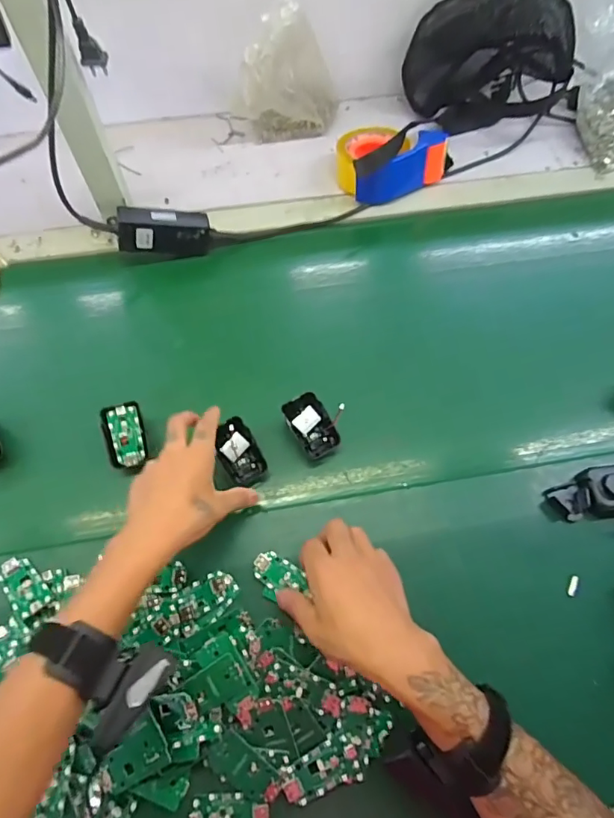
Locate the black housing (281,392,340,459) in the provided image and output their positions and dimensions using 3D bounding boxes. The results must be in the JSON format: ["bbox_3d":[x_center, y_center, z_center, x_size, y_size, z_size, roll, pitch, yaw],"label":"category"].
[{"bbox_3d":[0.005,0.019,0.534,0.042,0.035,0.065,-30,69,-13],"label":"black housing"}]

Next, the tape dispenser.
[{"bbox_3d":[0.120,-0.371,0.711,0.158,0.072,0.115,-26,66,-13],"label":"tape dispenser"}]

